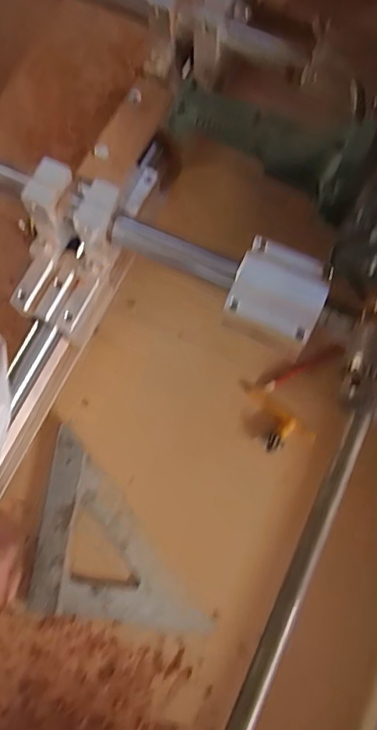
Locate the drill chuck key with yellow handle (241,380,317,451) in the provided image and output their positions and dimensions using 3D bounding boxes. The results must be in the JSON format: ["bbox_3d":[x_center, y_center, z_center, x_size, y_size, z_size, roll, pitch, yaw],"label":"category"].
[{"bbox_3d":[0.083,0.060,0.537,0.094,0.024,0.045,40,79,11],"label":"drill chuck key with yellow handle"}]

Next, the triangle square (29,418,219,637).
[{"bbox_3d":[-0.061,0.167,0.510,0.169,0.017,0.167,9,71,-6],"label":"triangle square"}]

